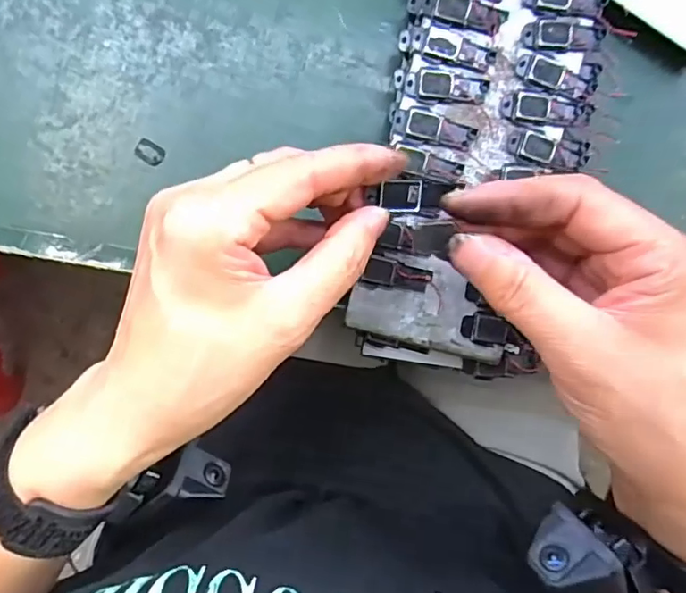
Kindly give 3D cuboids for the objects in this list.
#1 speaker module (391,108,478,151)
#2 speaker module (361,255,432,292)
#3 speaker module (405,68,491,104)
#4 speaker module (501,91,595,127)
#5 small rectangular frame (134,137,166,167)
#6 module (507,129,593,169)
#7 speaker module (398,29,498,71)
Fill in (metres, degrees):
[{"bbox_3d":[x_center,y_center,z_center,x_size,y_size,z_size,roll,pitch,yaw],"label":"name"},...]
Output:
[{"bbox_3d":[0.044,-0.081,0.275,0.040,0.004,0.014,10,92,-3],"label":"speaker module"},{"bbox_3d":[0.027,-0.010,0.279,0.031,0.004,0.013,15,92,-3],"label":"speaker module"},{"bbox_3d":[0.050,-0.101,0.274,0.040,0.005,0.014,7,92,-3],"label":"speaker module"},{"bbox_3d":[0.100,-0.090,0.277,0.045,0.004,0.014,7,92,-3],"label":"speaker module"},{"bbox_3d":[-0.100,-0.074,0.297,0.014,0.004,0.011,31,91,-3],"label":"small rectangular frame"},{"bbox_3d":[0.100,-0.071,0.278,0.040,0.004,0.015,12,92,-3],"label":"module"},{"bbox_3d":[0.050,-0.118,0.272,0.046,0.004,0.011,13,92,-3],"label":"speaker module"}]

